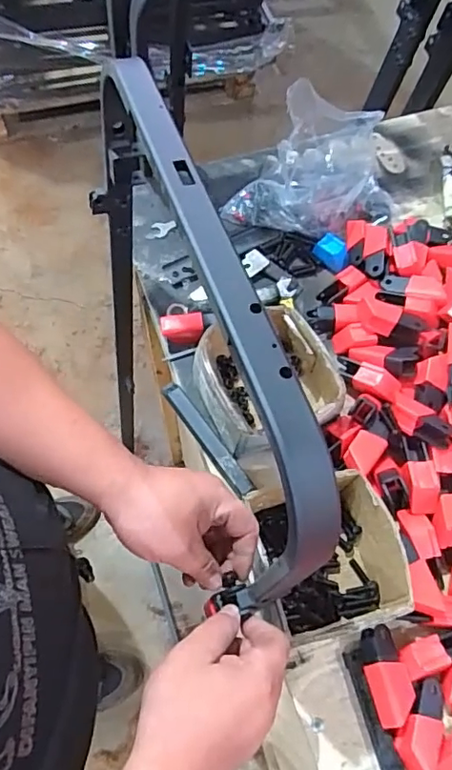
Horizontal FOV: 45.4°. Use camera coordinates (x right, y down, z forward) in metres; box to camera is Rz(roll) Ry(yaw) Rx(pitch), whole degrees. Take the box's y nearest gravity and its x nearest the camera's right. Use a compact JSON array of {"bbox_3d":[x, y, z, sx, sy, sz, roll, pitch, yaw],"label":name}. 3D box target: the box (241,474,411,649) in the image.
[{"bbox_3d":[0.102,0.177,0.555,0.134,0.084,0.144,-13,65,-9],"label":"box"}]

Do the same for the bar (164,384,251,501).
[{"bbox_3d":[-0.023,0.062,0.632,0.021,0.016,0.158,-31,69,-17],"label":"bar"}]

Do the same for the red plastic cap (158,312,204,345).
[{"bbox_3d":[-0.057,-0.072,0.695,0.053,0.025,0.031,-6,64,-5],"label":"red plastic cap"}]

